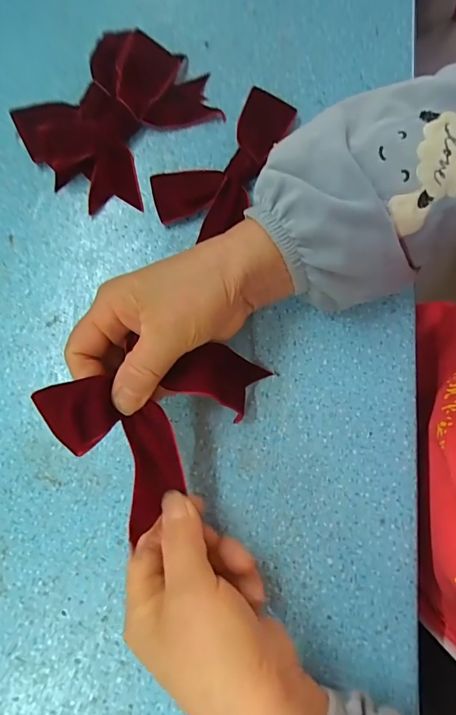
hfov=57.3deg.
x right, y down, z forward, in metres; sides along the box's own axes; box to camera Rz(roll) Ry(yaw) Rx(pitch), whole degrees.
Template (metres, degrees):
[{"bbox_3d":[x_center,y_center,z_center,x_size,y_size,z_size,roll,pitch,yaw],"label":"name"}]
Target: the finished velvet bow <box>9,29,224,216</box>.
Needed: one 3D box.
[{"bbox_3d":[-0.082,-0.185,0.320,0.103,0.024,0.136,38,82,8],"label":"finished velvet bow"}]

